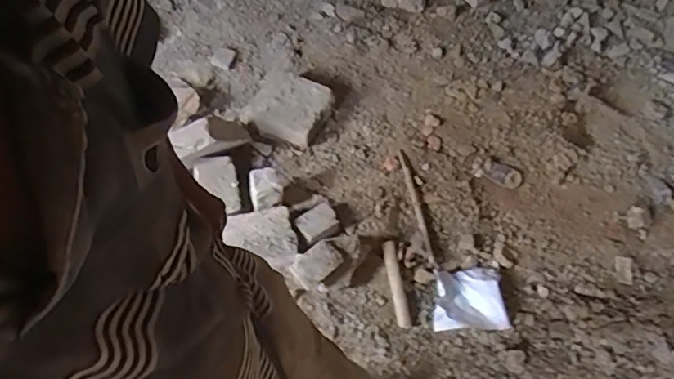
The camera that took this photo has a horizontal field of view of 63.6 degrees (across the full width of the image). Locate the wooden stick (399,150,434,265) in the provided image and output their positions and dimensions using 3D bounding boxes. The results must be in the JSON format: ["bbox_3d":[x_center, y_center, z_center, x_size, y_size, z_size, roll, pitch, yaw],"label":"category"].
[{"bbox_3d":[0.218,0.043,1.489,0.023,0.015,0.355,-8,59,-4],"label":"wooden stick"}]

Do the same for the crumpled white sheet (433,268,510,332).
[{"bbox_3d":[0.326,0.273,1.356,0.171,0.039,0.152,0,59,1],"label":"crumpled white sheet"}]

